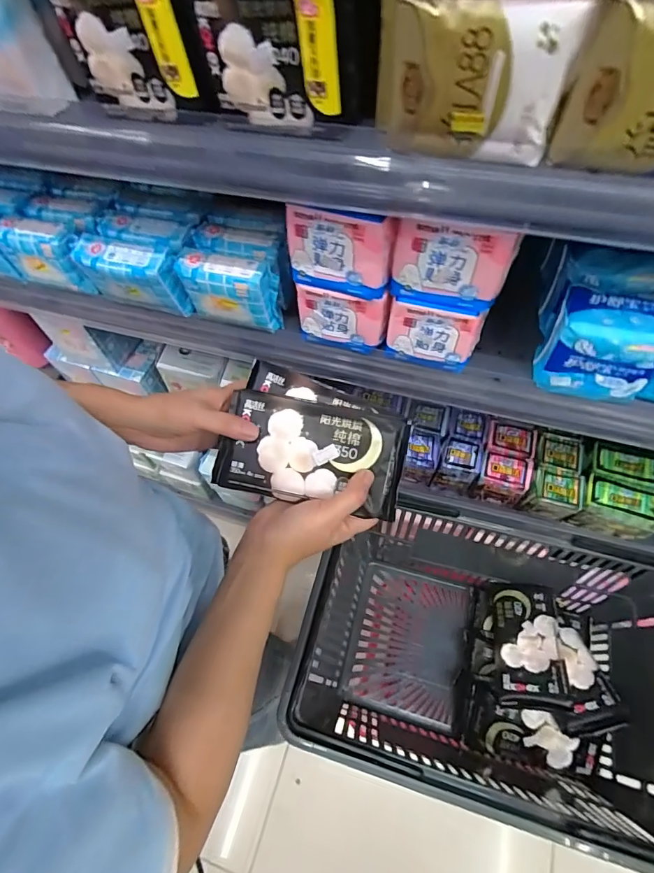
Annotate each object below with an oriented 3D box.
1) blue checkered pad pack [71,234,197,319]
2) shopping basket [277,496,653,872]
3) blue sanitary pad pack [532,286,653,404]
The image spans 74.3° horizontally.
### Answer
[{"bbox_3d":[-0.254,-0.210,0.571,0.143,0.083,0.049,14,63,12],"label":"blue checkered pad pack"},{"bbox_3d":[0.231,0.302,0.619,0.471,0.254,0.323,10,62,10],"label":"shopping basket"},{"bbox_3d":[0.287,-0.097,0.453,0.109,0.099,0.069,15,63,12],"label":"blue sanitary pad pack"}]

